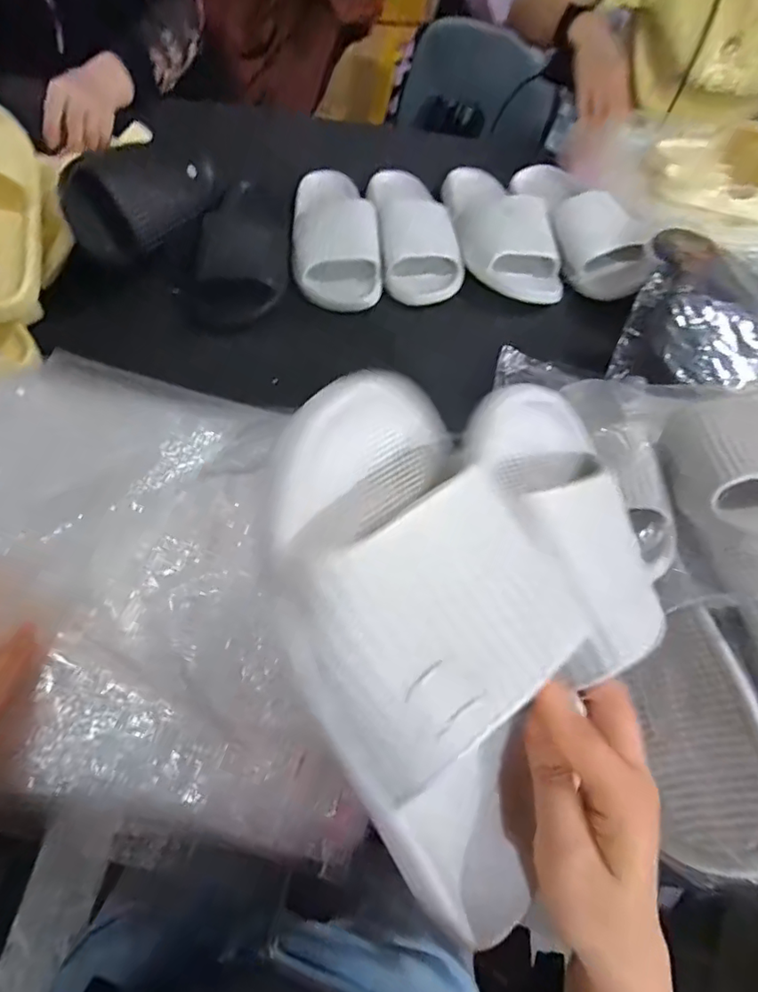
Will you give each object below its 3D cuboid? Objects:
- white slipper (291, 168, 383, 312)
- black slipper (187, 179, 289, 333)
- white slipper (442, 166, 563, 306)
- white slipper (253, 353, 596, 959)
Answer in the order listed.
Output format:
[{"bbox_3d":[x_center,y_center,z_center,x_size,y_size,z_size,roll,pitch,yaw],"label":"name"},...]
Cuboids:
[{"bbox_3d":[-0.061,-0.349,0.703,0.109,0.064,0.250,-4,60,-7],"label":"white slipper"},{"bbox_3d":[-0.170,-0.316,0.687,0.109,0.063,0.232,2,60,-3],"label":"black slipper"},{"bbox_3d":[0.159,-0.359,0.707,0.110,0.071,0.237,-9,61,-10],"label":"white slipper"},{"bbox_3d":[0.030,0.081,0.224,0.108,0.065,0.260,-19,100,-15],"label":"white slipper"}]

